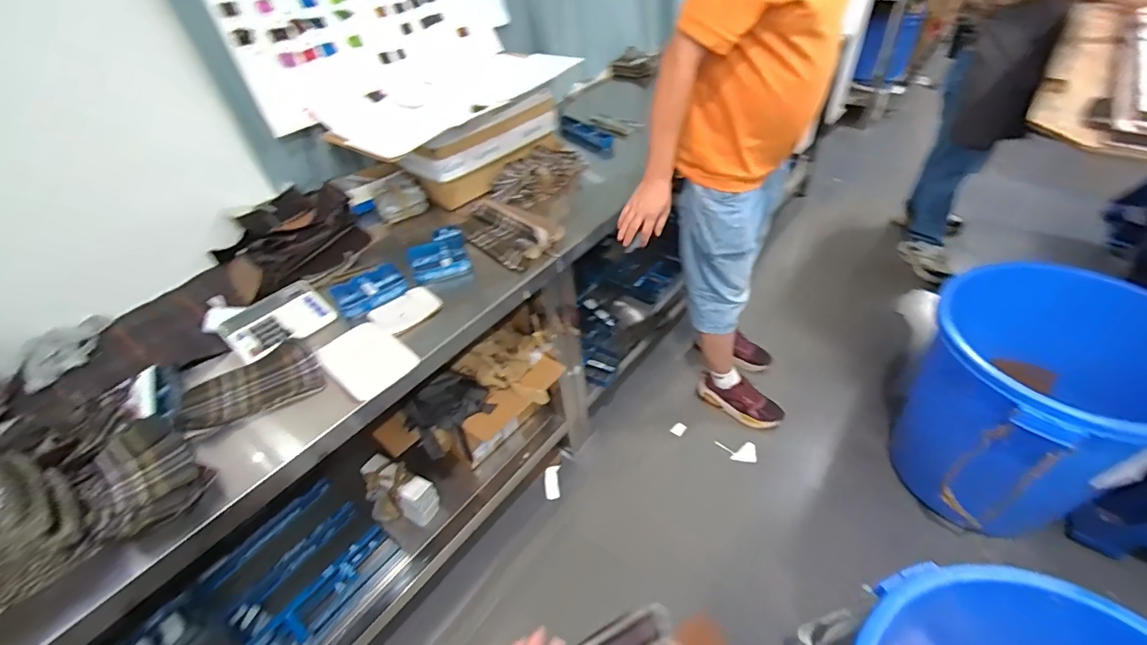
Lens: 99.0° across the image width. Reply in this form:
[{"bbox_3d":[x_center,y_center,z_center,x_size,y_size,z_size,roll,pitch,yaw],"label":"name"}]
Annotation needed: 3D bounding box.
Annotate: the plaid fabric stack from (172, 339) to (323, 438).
[{"bbox_3d":[-0.617,0.115,0.942,0.236,0.030,0.166,-27,46,-20],"label":"plaid fabric stack"}]

